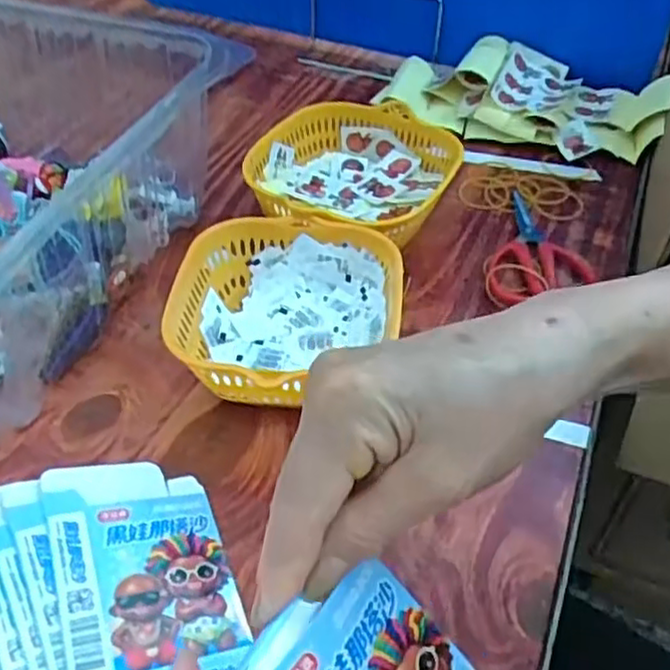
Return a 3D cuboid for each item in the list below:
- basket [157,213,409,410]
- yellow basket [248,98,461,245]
[{"bbox_3d":[-0.030,-0.006,0.447,0.137,0.061,0.143,4,46,2],"label":"basket"},{"bbox_3d":[0.015,-0.115,0.546,0.140,0.064,0.150,0,46,0],"label":"yellow basket"}]

